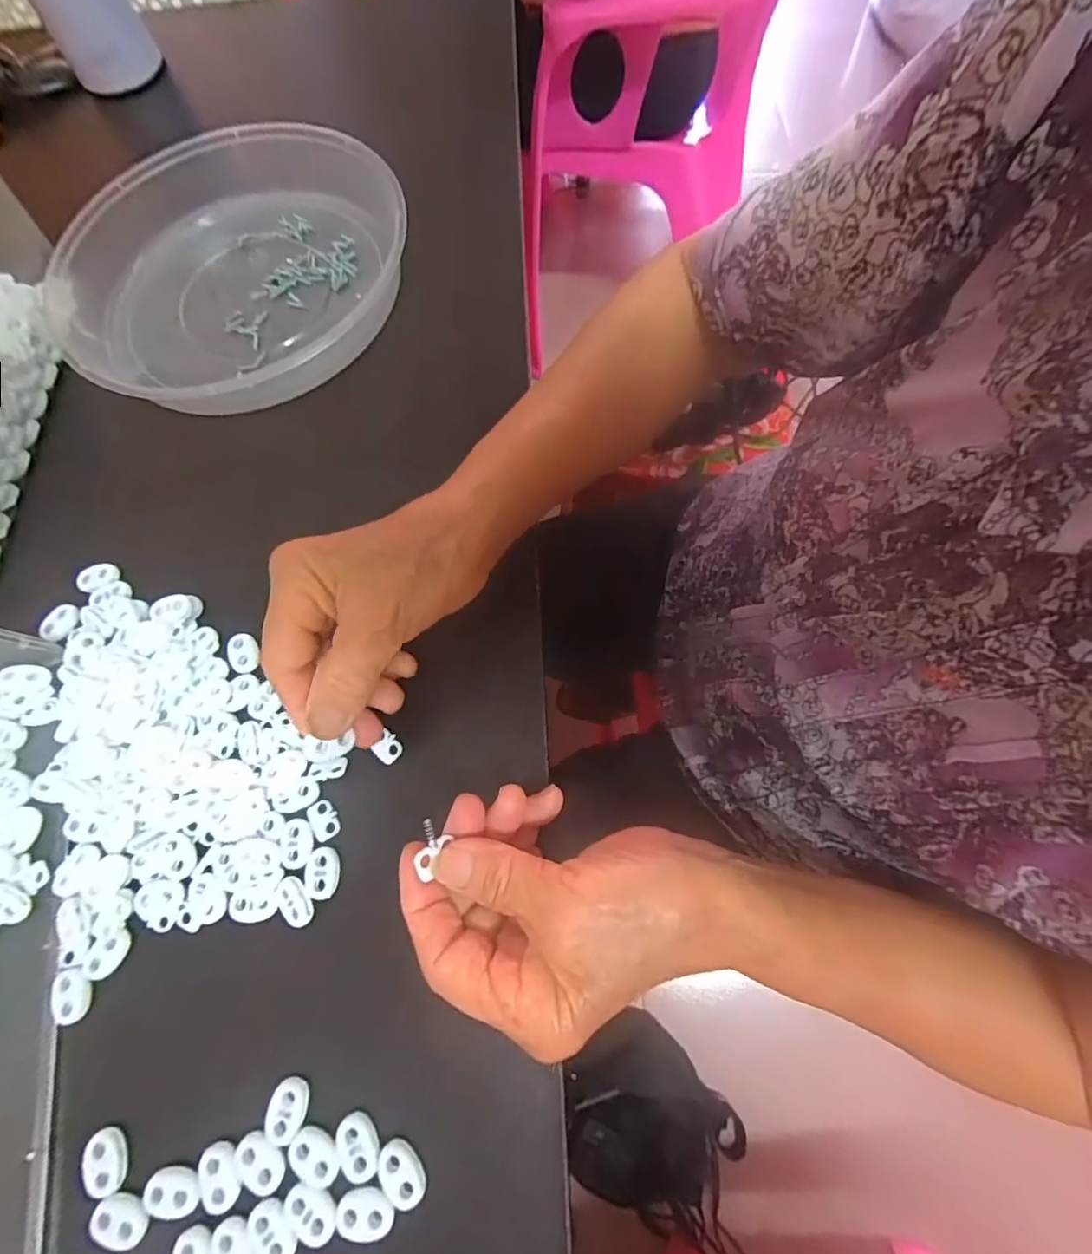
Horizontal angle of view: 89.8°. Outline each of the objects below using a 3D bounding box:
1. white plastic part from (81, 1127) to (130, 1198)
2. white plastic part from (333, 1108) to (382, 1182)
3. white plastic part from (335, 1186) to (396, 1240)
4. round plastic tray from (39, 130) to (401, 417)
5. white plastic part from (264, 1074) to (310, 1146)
[{"bbox_3d":[-0.182,0.221,0.227,0.016,0.006,0.023,-28,71,-10],"label":"white plastic part"},{"bbox_3d":[-0.077,0.211,0.221,0.016,0.004,0.021,-28,71,-10],"label":"white plastic part"},{"bbox_3d":[-0.071,0.229,0.213,0.023,0.004,0.014,-2,69,0],"label":"white plastic part"},{"bbox_3d":[-0.226,-0.252,0.374,0.243,0.042,0.225,0,69,0],"label":"round plastic tray"},{"bbox_3d":[-0.108,0.201,0.227,0.016,0.004,0.021,18,70,7],"label":"white plastic part"}]

